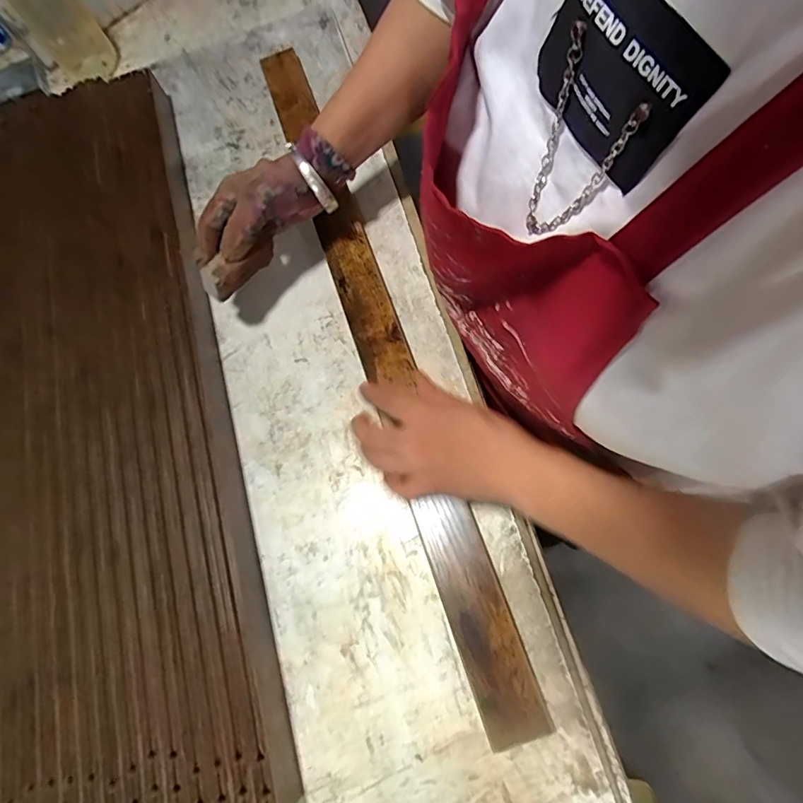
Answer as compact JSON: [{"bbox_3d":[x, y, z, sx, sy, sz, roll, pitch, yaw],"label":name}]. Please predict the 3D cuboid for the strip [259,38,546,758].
[{"bbox_3d":[-0.034,-0.089,0.465,0.048,0.016,0.729,-19,69,-4],"label":"strip"}]

